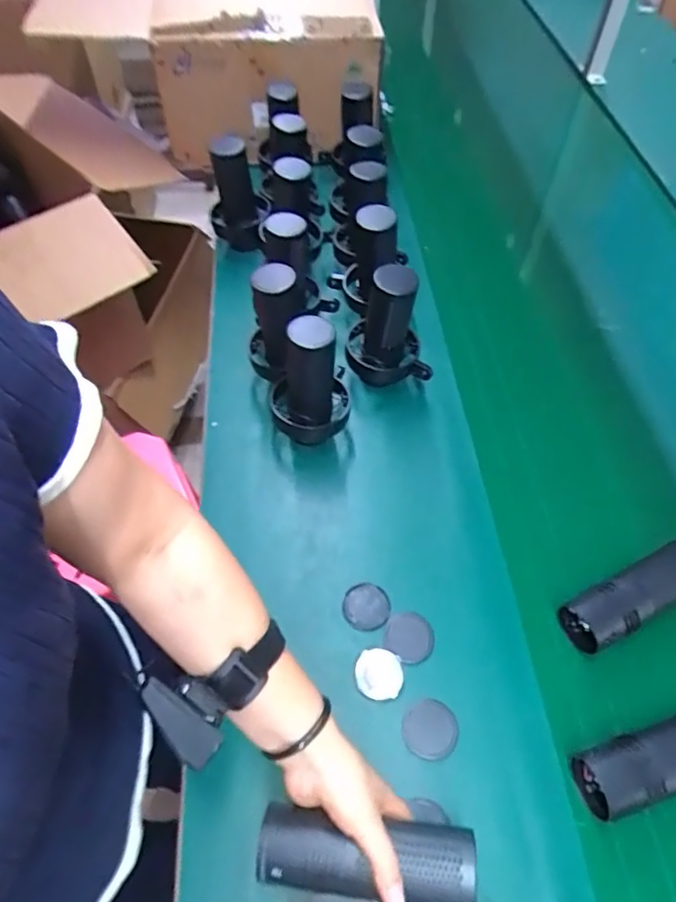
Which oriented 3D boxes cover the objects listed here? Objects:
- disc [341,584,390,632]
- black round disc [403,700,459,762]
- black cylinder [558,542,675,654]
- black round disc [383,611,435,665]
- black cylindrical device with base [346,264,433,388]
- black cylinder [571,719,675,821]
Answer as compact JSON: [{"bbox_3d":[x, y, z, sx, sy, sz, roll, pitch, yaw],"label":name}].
[{"bbox_3d":[0.030,0.165,0.600,0.048,0.005,0.048,1,56,-1],"label":"disc"},{"bbox_3d":[0.086,0.260,0.531,0.049,0.006,0.049,1,56,-1],"label":"black round disc"},{"bbox_3d":[0.310,0.147,0.589,0.161,0.043,0.048,-23,59,-16],"label":"black cylinder"},{"bbox_3d":[0.072,0.189,0.578,0.048,0.004,0.050,1,56,-1],"label":"black round disc"},{"bbox_3d":[0.063,-0.149,0.716,0.102,0.166,0.082,-3,56,-4],"label":"black cylindrical device with base"},{"bbox_3d":[0.293,0.272,0.508,0.174,0.057,0.057,-15,57,-11],"label":"black cylinder"}]

